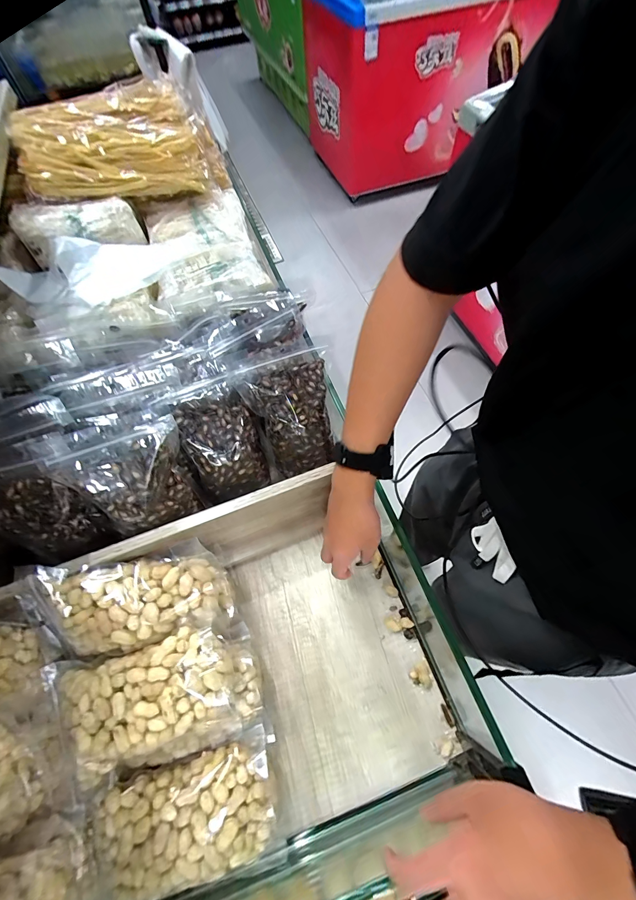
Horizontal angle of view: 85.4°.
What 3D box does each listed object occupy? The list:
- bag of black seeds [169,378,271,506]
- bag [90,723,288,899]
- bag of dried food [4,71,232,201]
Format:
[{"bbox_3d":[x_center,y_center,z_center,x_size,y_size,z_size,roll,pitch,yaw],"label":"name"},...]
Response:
[{"bbox_3d":[-0.137,-0.008,0.514,0.113,0.059,0.181,-18,106,-16],"label":"bag of black seeds"},{"bbox_3d":[-0.145,0.408,0.378,0.203,0.061,0.113,-18,63,-6],"label":"bag"},{"bbox_3d":[-0.382,-0.602,0.695,0.373,0.154,0.177,-22,63,-8],"label":"bag of dried food"}]

